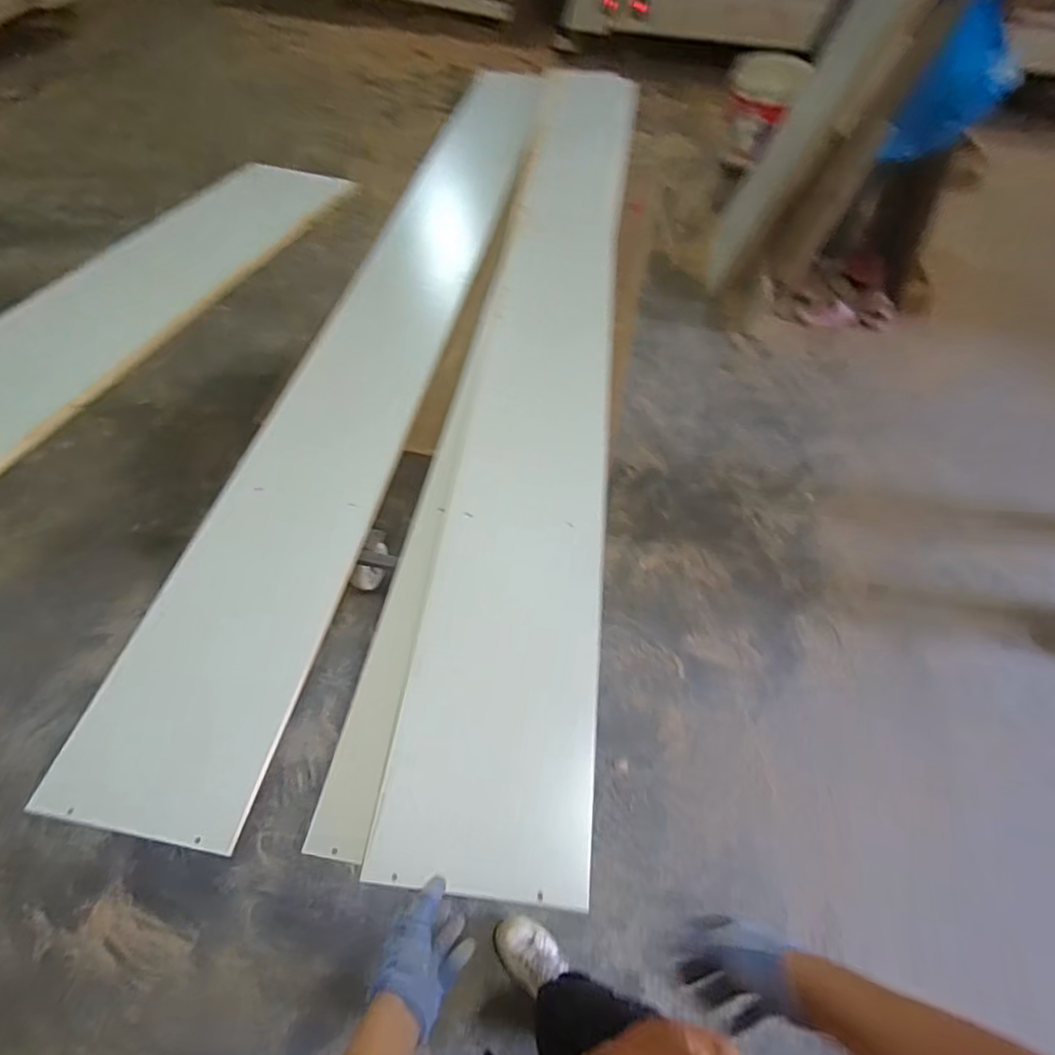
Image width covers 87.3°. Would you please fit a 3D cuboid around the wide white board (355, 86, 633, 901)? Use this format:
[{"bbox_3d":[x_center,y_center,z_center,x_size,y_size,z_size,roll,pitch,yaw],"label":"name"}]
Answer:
[{"bbox_3d":[0.060,-0.475,1.119,0.237,0.040,1.984,5,57,5],"label":"wide white board"}]

